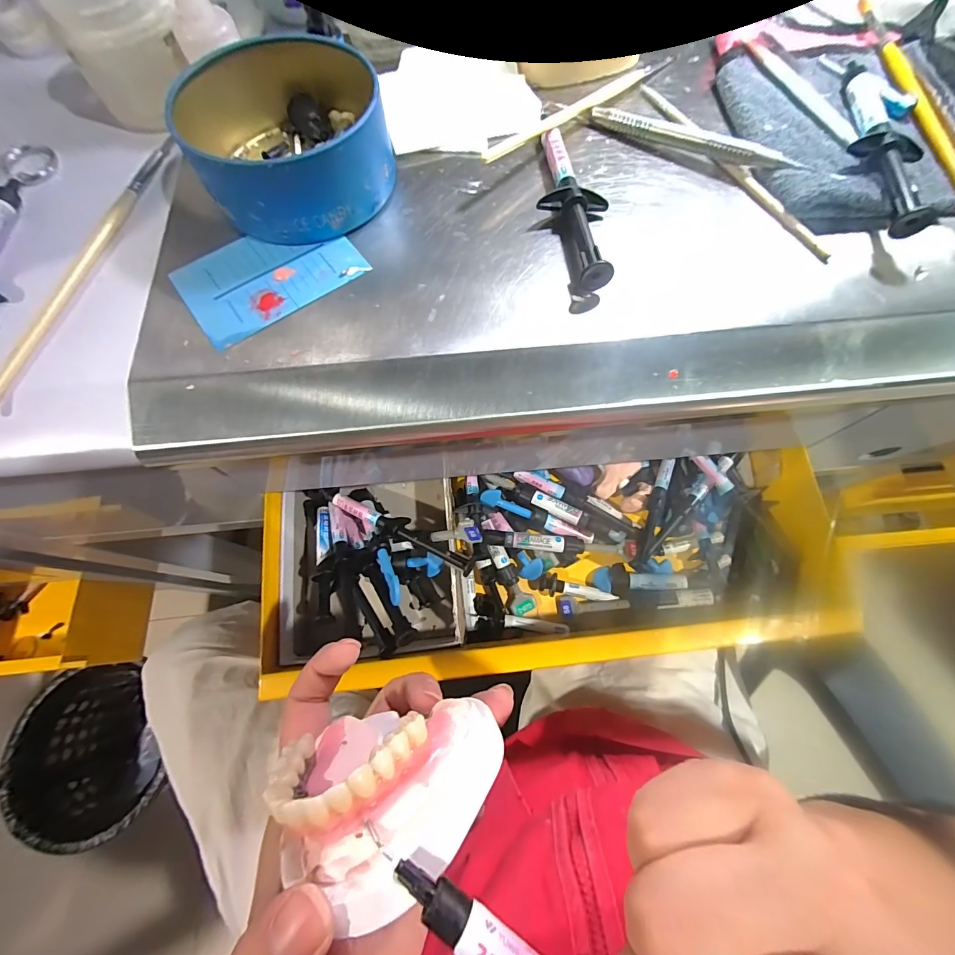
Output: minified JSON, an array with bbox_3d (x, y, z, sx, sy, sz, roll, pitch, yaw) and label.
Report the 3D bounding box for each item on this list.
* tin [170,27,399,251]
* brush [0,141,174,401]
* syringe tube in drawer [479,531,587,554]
[{"bbox_3d":[-0.097,-0.174,0.200,0.102,0.036,0.111,0,70,1],"label":"tin"},{"bbox_3d":[-0.194,-0.105,0.198,0.010,0.012,0.166,13,71,6],"label":"brush"},{"bbox_3d":[0.044,0.049,0.312,0.078,0.008,0.013,5,70,3],"label":"syringe tube in drawer"}]

